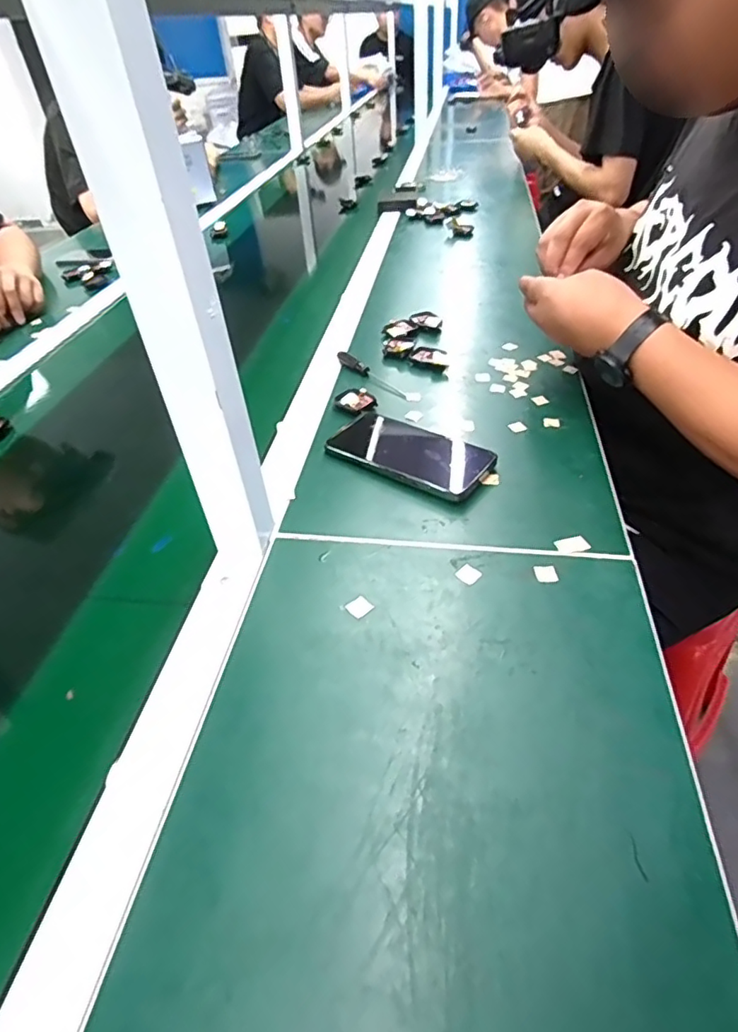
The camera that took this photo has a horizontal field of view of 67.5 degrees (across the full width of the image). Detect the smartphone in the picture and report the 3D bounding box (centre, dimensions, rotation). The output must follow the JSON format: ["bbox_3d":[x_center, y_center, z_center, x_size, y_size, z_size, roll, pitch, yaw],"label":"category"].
[{"bbox_3d":[0.041,-0.064,0.561,0.160,0.017,0.087,25,50,29],"label":"smartphone"}]

